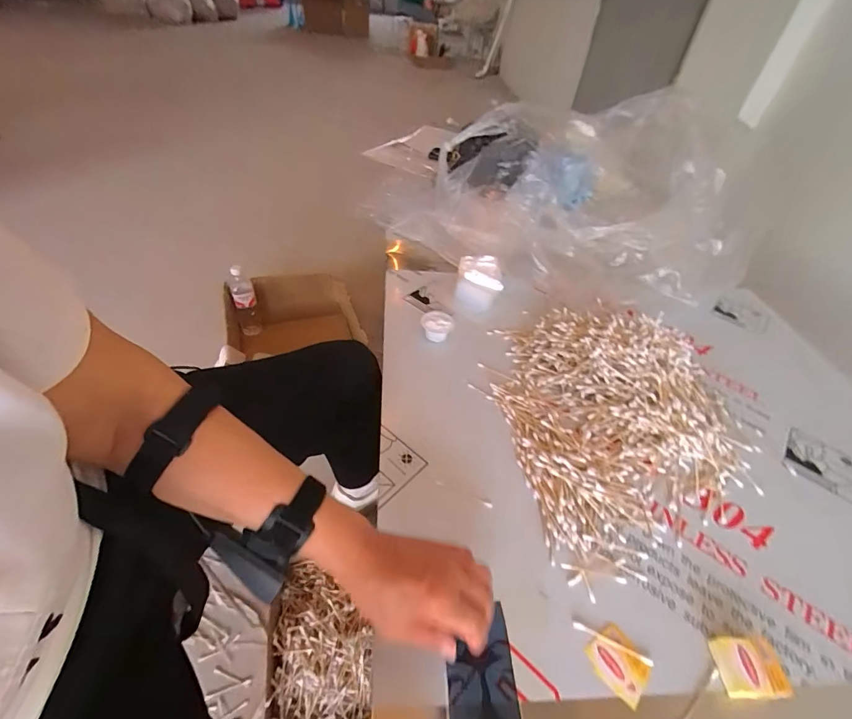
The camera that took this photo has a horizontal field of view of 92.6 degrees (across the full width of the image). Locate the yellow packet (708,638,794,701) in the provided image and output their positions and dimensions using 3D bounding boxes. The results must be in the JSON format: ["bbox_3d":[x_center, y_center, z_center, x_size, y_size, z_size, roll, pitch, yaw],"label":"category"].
[{"bbox_3d":[0.291,0.280,0.367,0.049,0.028,0.043,5,45,-2],"label":"yellow packet"}]

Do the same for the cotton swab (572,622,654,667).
[{"bbox_3d":[0.175,0.266,0.381,0.072,0.004,0.007,22,46,14],"label":"cotton swab"}]

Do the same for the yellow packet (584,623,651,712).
[{"bbox_3d":[0.178,0.278,0.373,0.047,0.004,0.051,-29,55,-31],"label":"yellow packet"}]

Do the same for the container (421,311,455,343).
[{"bbox_3d":[0.019,-0.055,0.675,0.052,0.033,0.047,25,47,17],"label":"container"}]

